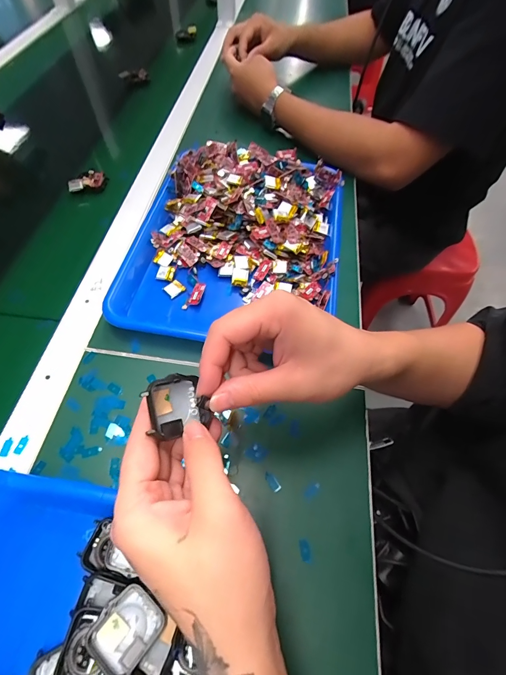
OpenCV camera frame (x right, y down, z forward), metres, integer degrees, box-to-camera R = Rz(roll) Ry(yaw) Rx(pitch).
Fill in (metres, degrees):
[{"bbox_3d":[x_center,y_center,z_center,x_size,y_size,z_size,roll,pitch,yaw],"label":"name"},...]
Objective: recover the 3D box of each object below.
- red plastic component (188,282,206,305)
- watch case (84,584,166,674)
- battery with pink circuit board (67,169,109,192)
[{"bbox_3d":[-0.065,-0.052,0.387,0.015,0.007,0.030,12,59,5],"label":"red plastic component"},{"bbox_3d":[-0.086,0.198,0.225,0.038,0.010,0.042,42,40,8],"label":"watch case"},{"bbox_3d":[-0.250,-0.238,0.504,0.055,0.011,0.038,-15,69,-15],"label":"battery with pink circuit board"}]

